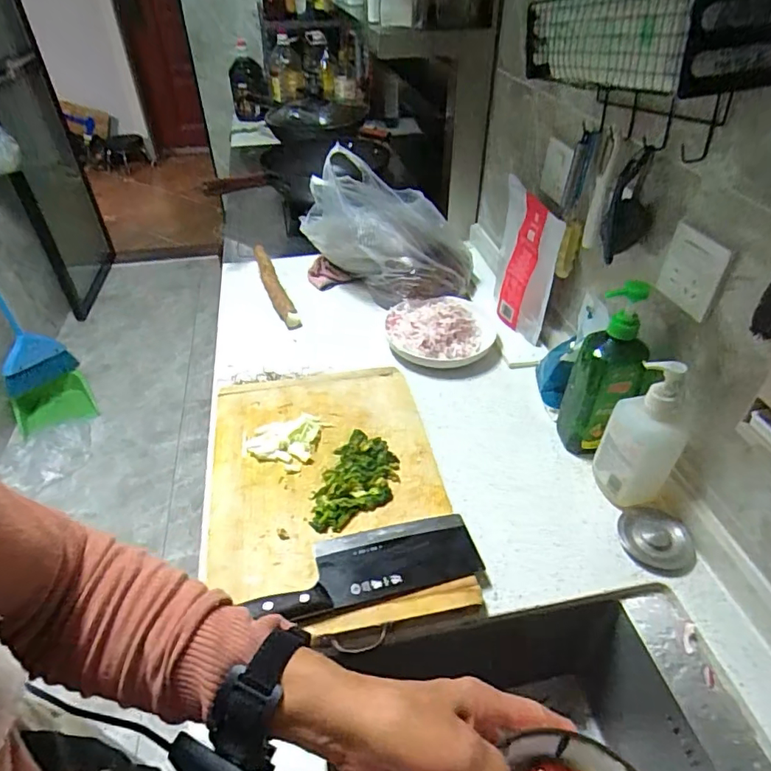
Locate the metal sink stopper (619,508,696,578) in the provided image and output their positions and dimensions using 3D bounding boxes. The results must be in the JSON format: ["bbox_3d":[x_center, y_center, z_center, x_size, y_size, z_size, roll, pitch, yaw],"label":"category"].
[{"bbox_3d":[0.329,0.188,0.628,0.082,0.013,0.083,3,52,19],"label":"metal sink stopper"}]

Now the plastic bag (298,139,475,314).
[{"bbox_3d":[0.004,-0.320,1.037,0.344,0.222,0.192,32,51,32],"label":"plastic bag"}]

